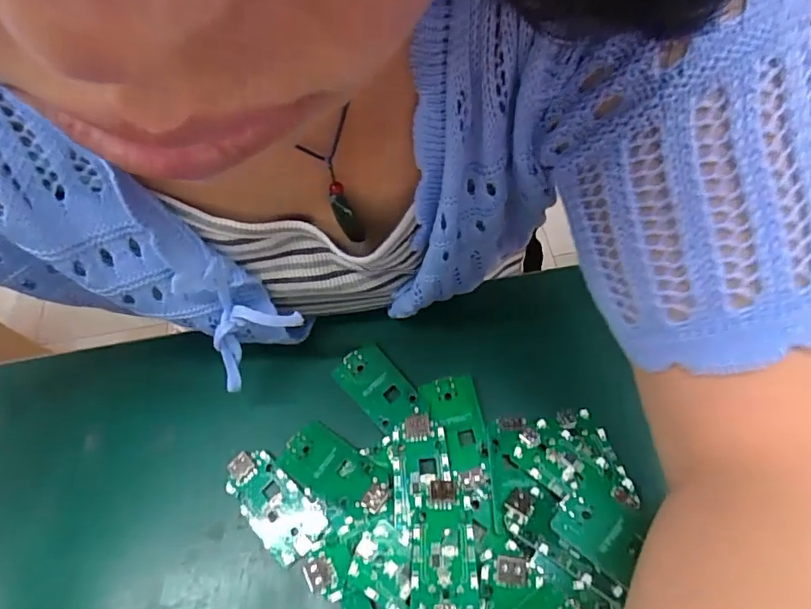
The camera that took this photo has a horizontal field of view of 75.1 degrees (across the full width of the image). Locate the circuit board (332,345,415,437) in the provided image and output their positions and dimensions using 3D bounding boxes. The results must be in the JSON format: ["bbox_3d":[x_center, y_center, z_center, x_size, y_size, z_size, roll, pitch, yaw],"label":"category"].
[{"bbox_3d":[-0.017,0.047,0.311,0.032,0.004,0.052,-39,66,-17],"label":"circuit board"}]

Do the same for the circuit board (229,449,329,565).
[{"bbox_3d":[-0.071,0.105,0.282,0.032,0.008,0.066,-40,66,-18],"label":"circuit board"}]

